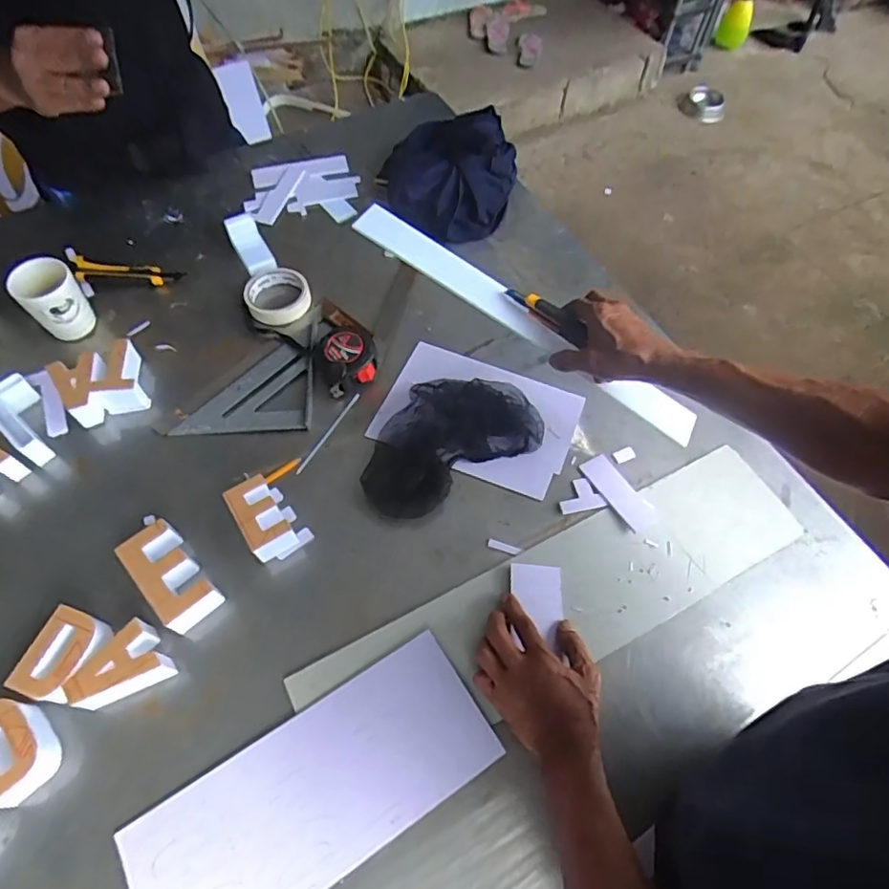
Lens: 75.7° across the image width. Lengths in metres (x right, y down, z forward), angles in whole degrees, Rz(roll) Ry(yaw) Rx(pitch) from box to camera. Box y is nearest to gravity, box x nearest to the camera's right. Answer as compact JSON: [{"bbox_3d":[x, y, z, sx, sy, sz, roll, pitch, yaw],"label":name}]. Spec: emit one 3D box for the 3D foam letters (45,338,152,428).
[{"bbox_3d":[-0.443,-0.080,0.742,0.102,0.051,0.088,-24,64,-15],"label":"3D foam letters"}]

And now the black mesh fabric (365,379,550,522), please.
[{"bbox_3d":[0.001,-0.014,0.724,0.246,0.038,0.149,-28,65,-17],"label":"black mesh fabric"}]

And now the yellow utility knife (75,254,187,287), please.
[{"bbox_3d":[-0.473,-0.253,0.850,0.162,0.017,0.044,8,60,2],"label":"yellow utility knife"}]

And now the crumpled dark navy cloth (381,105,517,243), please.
[{"bbox_3d":[0.007,-0.449,0.929,0.205,0.100,0.210,18,61,8],"label":"crumpled dark navy cloth"}]

